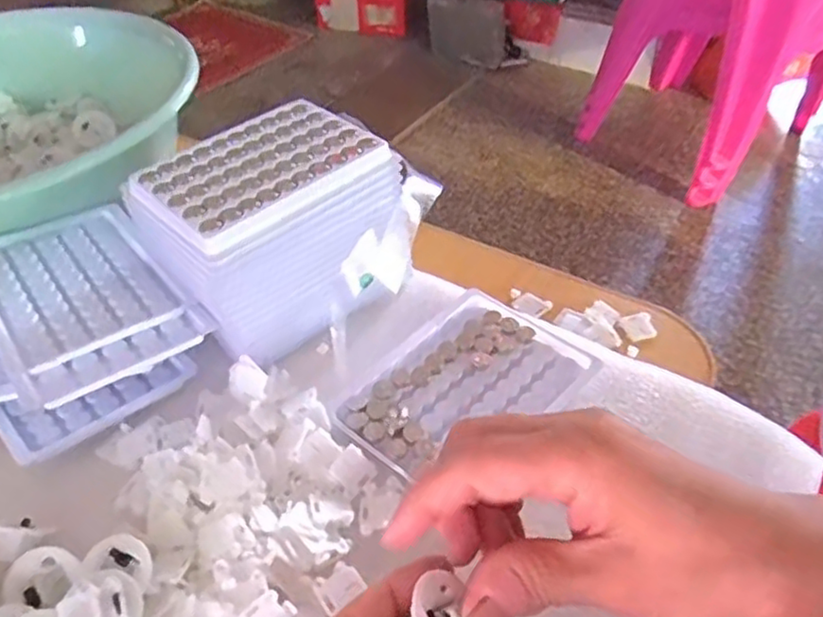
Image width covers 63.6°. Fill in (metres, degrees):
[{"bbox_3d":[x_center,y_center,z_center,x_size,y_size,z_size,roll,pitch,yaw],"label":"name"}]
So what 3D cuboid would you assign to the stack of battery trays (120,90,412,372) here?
[{"bbox_3d":[-0.077,-0.047,0.386,0.113,0.077,0.134,32,54,28],"label":"stack of battery trays"}]

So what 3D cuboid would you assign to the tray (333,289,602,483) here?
[{"bbox_3d":[0.030,0.043,0.366,0.089,0.008,0.127,34,55,30],"label":"tray"}]

